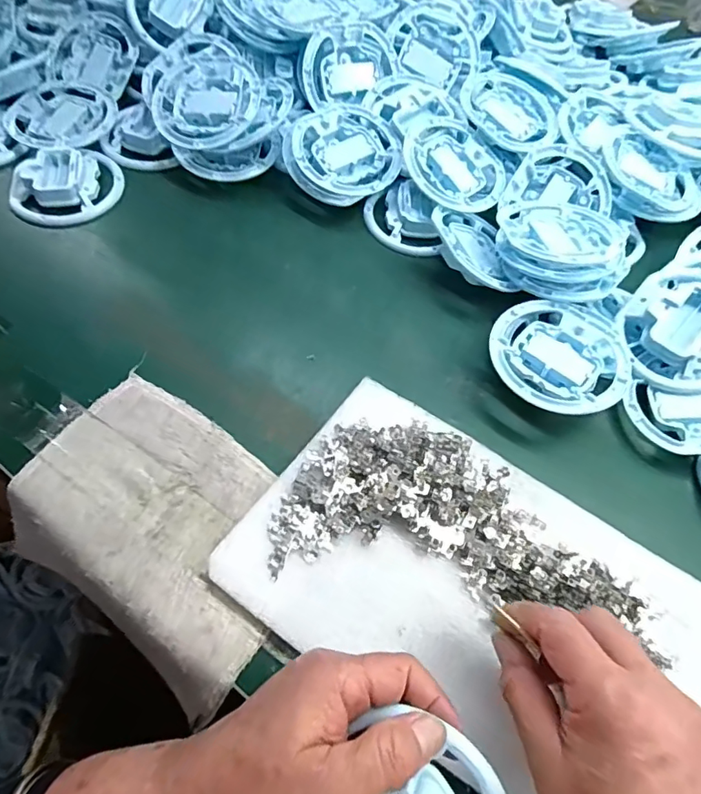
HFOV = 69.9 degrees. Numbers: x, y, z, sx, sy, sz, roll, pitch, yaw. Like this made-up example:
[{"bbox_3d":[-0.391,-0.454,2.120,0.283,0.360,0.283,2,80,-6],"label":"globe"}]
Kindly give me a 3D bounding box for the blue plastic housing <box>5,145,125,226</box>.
[{"bbox_3d":[-0.269,-0.201,0.475,0.099,0.021,0.076,-25,66,-17],"label":"blue plastic housing"}]

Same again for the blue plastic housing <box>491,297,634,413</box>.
[{"bbox_3d":[0.161,-0.031,0.392,0.099,0.017,0.101,2,61,-3],"label":"blue plastic housing"}]

